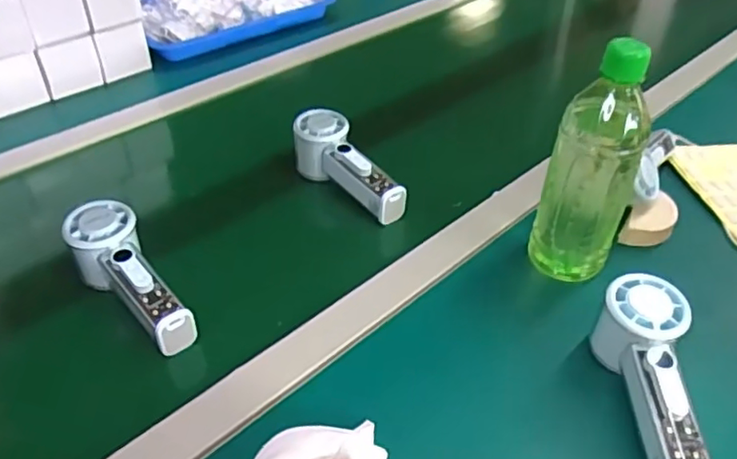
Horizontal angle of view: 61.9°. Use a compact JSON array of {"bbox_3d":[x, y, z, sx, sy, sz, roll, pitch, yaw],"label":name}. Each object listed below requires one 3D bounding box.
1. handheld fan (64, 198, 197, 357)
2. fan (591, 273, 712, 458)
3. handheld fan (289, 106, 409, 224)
[{"bbox_3d":[-0.194,0.042,0.508,0.056,0.055,0.155,-31,62,-32],"label":"handheld fan"},{"bbox_3d":[0.201,0.111,0.431,0.057,0.059,0.160,1,54,1],"label":"fan"},{"bbox_3d":[-0.020,-0.066,0.630,0.055,0.059,0.146,-26,46,-28],"label":"handheld fan"}]

